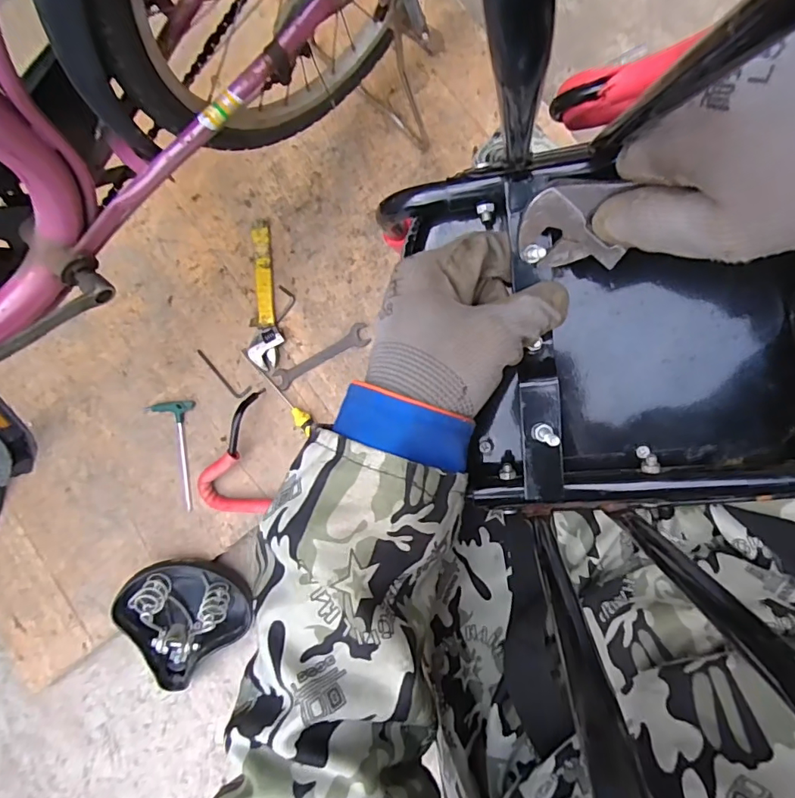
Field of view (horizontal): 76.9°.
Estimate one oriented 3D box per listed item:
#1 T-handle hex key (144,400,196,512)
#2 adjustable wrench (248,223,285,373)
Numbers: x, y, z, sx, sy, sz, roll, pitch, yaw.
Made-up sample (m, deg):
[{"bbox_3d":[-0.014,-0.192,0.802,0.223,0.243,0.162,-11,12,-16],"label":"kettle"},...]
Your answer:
[{"bbox_3d":[-0.383,0.099,0.854,0.080,0.012,0.188,-2,92,8],"label":"T-handle hex key"},{"bbox_3d":[-0.220,-0.166,0.824,0.052,0.020,0.232,-3,92,8],"label":"adjustable wrench"}]

